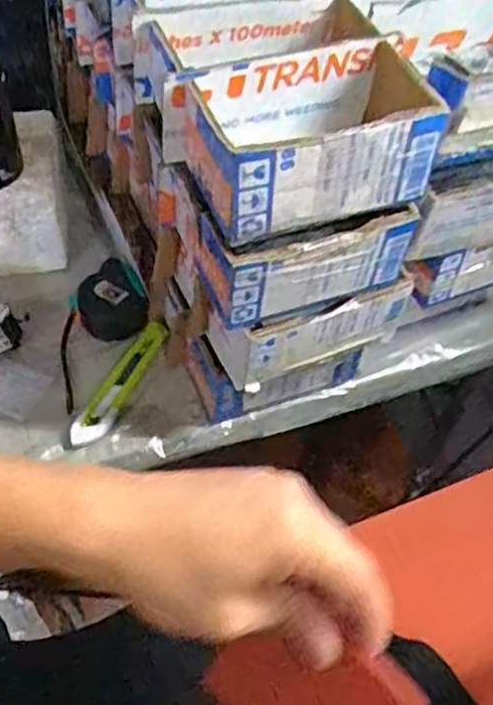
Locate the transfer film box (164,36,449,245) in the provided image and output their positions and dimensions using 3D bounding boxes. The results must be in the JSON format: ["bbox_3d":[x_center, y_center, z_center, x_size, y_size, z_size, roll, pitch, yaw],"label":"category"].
[{"bbox_3d":[0.048,-0.151,0.504,0.187,0.072,0.102,-15,56,-16],"label":"transfer film box"}]

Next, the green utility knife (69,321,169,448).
[{"bbox_3d":[-0.119,0.030,0.704,0.032,0.013,0.160,24,54,12],"label":"green utility knife"}]

